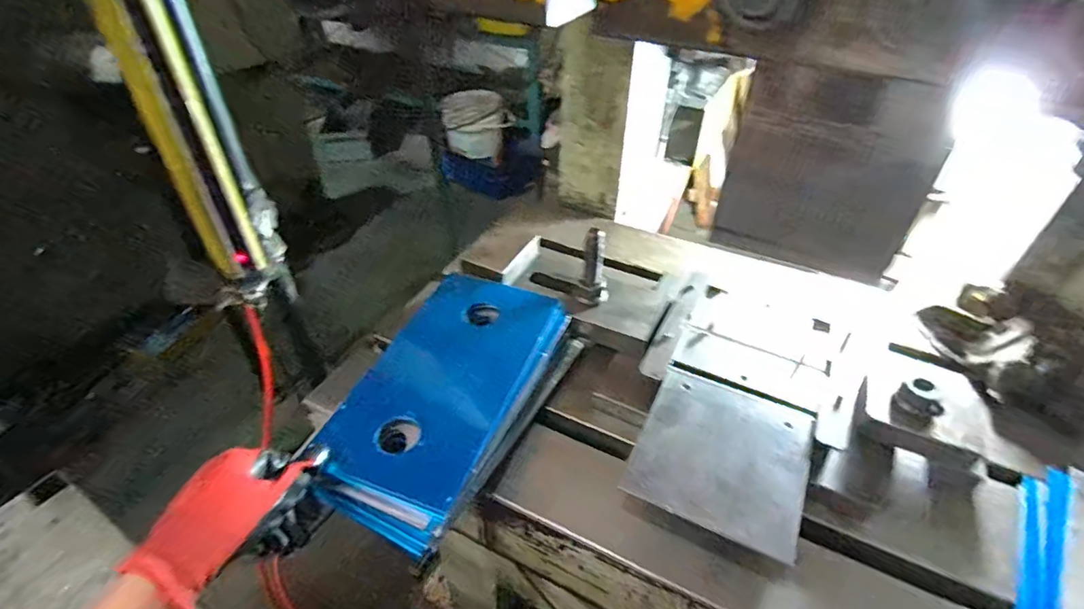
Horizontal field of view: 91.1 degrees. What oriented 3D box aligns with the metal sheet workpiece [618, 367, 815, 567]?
[{"bbox_3d":[0.165,0.134,0.486,0.143,0.005,0.156,19,45,19],"label":"metal sheet workpiece"}]

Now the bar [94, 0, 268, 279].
[{"bbox_3d":[-0.293,-0.166,0.418,0.054,0.337,0.050,-19,44,-23],"label":"bar"}]

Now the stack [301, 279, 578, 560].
[{"bbox_3d":[-0.087,0.086,0.541,0.165,0.037,0.289,33,55,4],"label":"stack"}]

